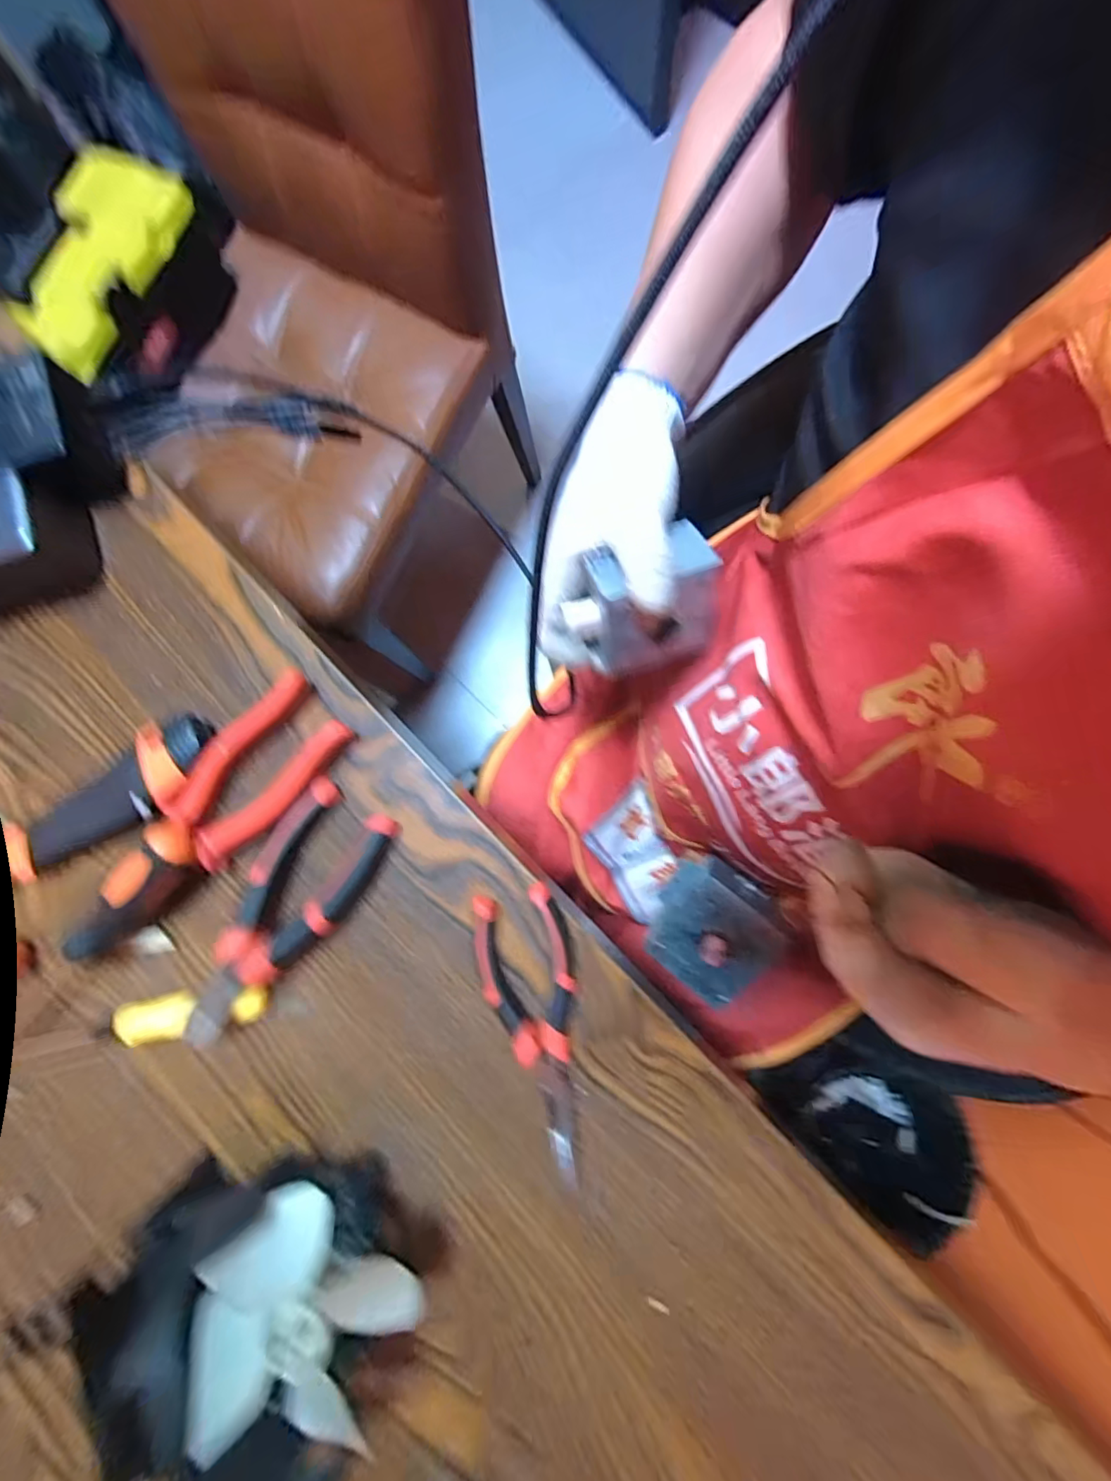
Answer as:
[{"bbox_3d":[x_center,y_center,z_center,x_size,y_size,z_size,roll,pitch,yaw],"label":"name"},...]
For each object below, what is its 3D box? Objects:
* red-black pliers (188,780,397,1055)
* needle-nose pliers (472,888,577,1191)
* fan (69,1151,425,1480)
[{"bbox_3d":[-0.157,0.099,0.311,0.058,0.025,0.149,31,86,6],"label":"red-black pliers"},{"bbox_3d":[-0.012,0.164,0.303,0.053,0.021,0.156,-9,83,2],"label":"needle-nose pliers"},{"bbox_3d":[-0.128,0.260,0.254,0.140,0.092,0.108,43,85,6],"label":"fan"}]

